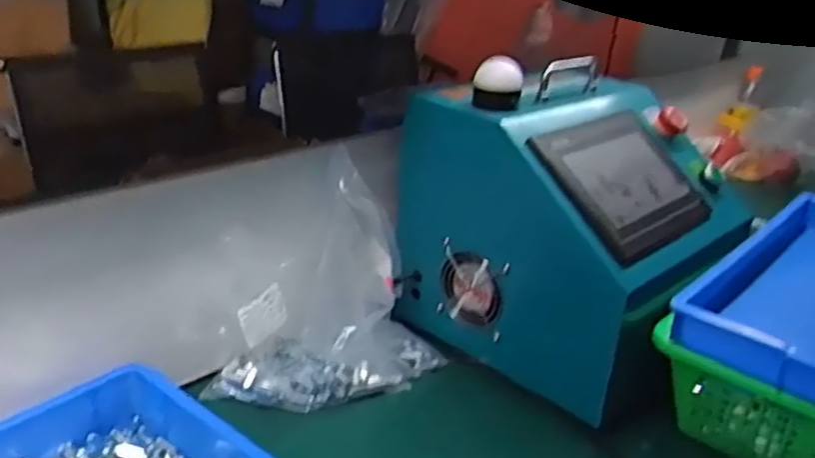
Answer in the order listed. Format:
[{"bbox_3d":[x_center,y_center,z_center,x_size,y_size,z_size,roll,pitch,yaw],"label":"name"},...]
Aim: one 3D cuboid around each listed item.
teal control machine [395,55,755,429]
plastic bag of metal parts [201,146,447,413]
[{"bbox_3d":[0.190,-0.016,0.803,0.317,0.277,0.281,23,30,35],"label":"teal control machine"},{"bbox_3d":[-0.075,0.064,0.723,0.230,0.205,0.123,-16,31,-39],"label":"plastic bag of metal parts"}]

